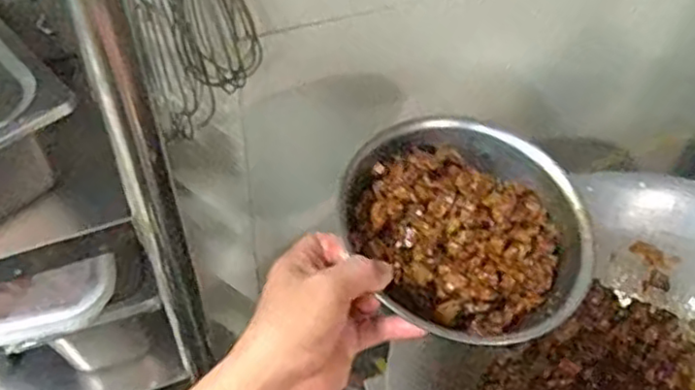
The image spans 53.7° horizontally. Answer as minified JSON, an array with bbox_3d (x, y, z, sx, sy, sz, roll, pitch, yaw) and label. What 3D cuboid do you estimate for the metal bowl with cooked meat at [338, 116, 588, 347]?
[{"bbox_3d":[0.091,0.024,0.533,0.166,0.086,0.169,2,51,-2],"label":"metal bowl with cooked meat"}]

